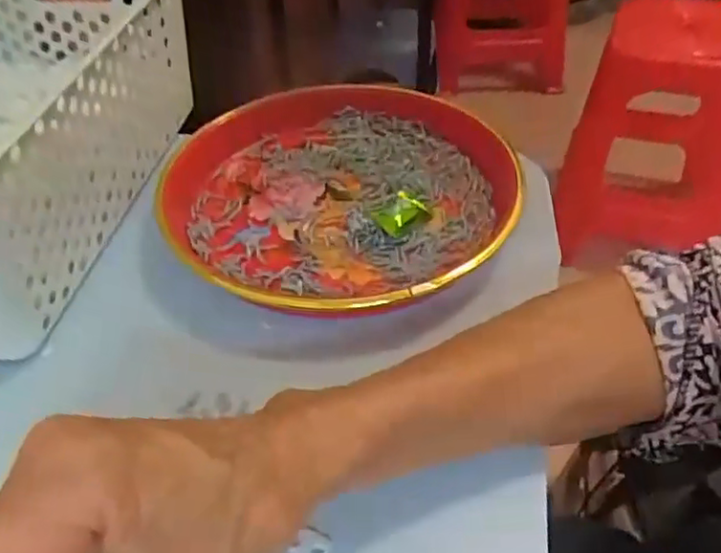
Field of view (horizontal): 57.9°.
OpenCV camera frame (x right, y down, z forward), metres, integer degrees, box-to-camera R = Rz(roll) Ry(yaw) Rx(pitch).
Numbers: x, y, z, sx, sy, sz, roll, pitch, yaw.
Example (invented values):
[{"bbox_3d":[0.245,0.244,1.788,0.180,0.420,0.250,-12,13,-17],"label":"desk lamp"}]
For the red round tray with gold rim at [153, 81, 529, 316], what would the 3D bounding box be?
[{"bbox_3d":[-0.010,-0.054,0.412,0.220,0.036,0.217,2,41,-2],"label":"red round tray with gold rim"}]

